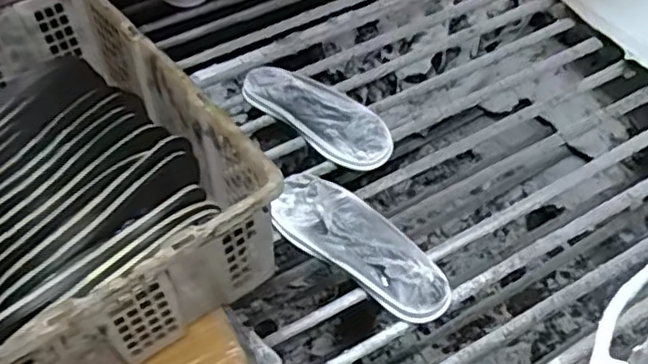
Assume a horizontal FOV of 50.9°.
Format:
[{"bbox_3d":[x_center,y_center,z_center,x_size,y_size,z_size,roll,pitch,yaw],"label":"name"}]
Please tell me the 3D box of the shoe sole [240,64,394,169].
[{"bbox_3d":[-0.007,-0.101,1.000,0.106,0.023,0.262,-36,55,-23],"label":"shoe sole"}]

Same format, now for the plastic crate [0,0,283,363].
[{"bbox_3d":[-0.313,-0.010,0.769,0.345,0.151,0.479,-33,56,-21],"label":"plastic crate"}]

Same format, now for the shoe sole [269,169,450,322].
[{"bbox_3d":[0.046,0.075,0.833,0.247,0.023,0.104,31,59,25],"label":"shoe sole"}]

